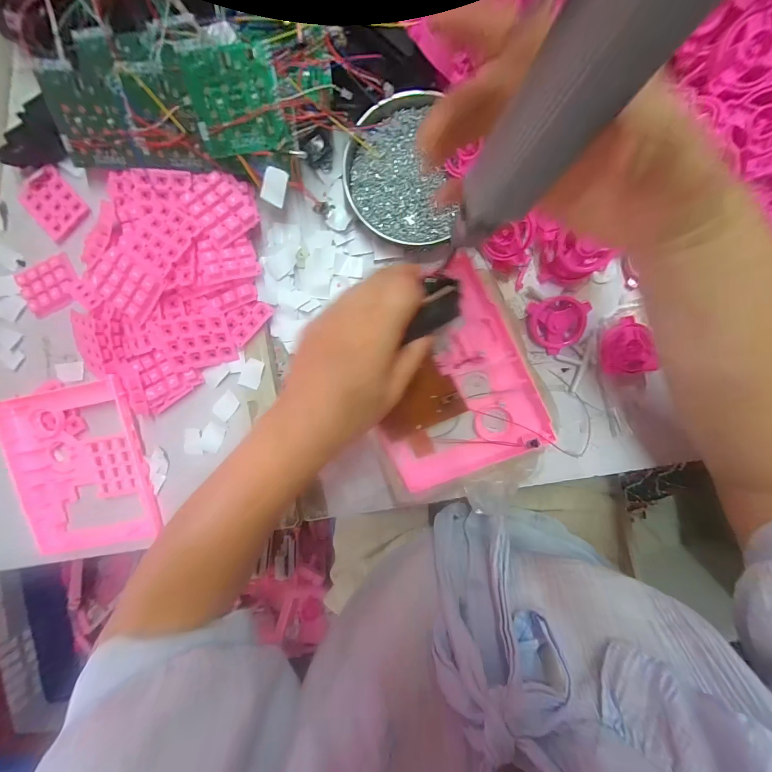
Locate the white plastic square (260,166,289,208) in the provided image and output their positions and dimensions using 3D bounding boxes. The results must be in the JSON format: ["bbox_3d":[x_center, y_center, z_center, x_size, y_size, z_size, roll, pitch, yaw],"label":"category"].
[{"bbox_3d":[-0.102,-0.182,0.298,0.020,0.004,0.029,14,112,-19],"label":"white plastic square"}]

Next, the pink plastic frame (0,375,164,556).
[{"bbox_3d":[-0.310,0.084,0.334,0.132,0.028,0.168,-9,92,3],"label":"pink plastic frame"}]

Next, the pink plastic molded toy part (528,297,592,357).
[{"bbox_3d":[0.164,-0.057,0.311,0.050,0.018,0.051,-8,92,3],"label":"pink plastic molded toy part"}]

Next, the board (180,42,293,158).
[{"bbox_3d":[-0.122,-0.233,0.270,0.071,0.004,0.067,-6,122,1],"label":"board"}]

